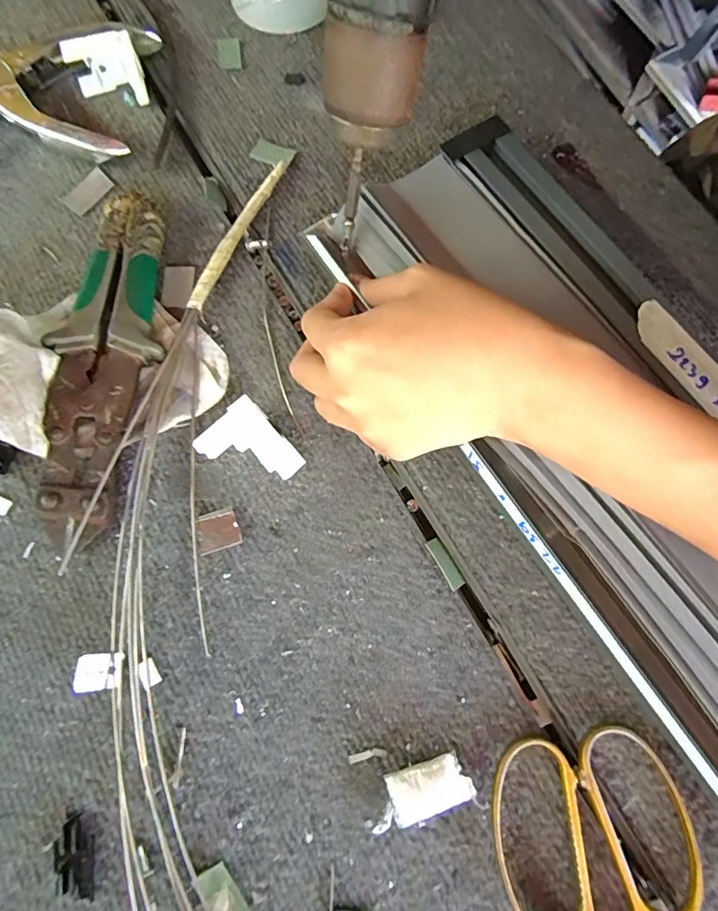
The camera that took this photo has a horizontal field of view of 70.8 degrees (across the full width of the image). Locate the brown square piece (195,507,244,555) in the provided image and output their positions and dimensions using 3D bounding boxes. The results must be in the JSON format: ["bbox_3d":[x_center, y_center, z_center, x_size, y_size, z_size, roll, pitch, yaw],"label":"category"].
[{"bbox_3d":[-0.073,0.039,0.260,0.022,0.004,0.020,-18,76,-3],"label":"brown square piece"}]

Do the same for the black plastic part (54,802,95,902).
[{"bbox_3d":[-0.128,0.179,0.226,0.016,0.006,0.036,-10,75,-1],"label":"black plastic part"}]

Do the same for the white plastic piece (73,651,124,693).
[{"bbox_3d":[-0.123,0.102,0.239,0.019,0.005,0.017,12,73,-41],"label":"white plastic piece"}]

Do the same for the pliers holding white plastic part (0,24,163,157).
[{"bbox_3d":[-0.209,-0.247,0.325,0.158,0.026,0.096,18,76,6],"label":"pliers holding white plastic part"}]

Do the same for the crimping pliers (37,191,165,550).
[{"bbox_3d":[-0.137,-0.051,0.277,0.055,0.022,0.190,-5,75,0],"label":"crimping pliers"}]

